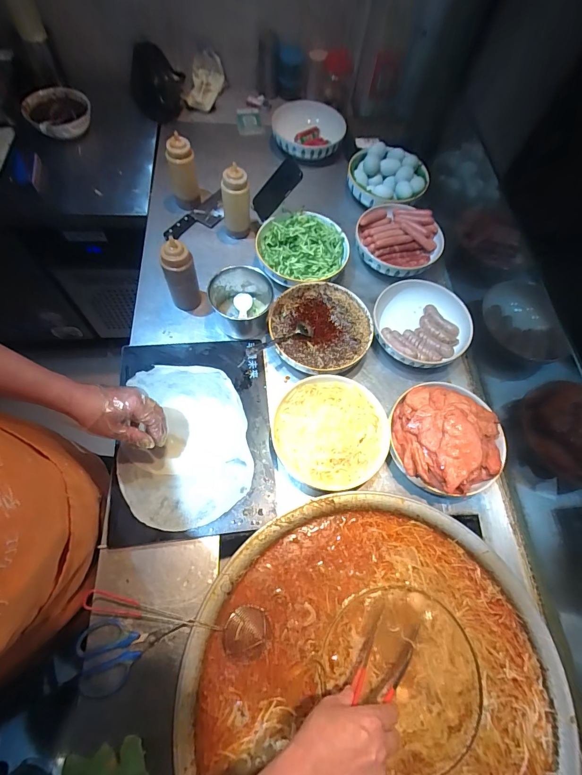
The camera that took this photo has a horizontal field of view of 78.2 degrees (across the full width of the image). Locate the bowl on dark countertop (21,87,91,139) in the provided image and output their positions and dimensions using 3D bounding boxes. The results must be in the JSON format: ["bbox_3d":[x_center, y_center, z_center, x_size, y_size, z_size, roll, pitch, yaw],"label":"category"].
[{"bbox_3d":[-0.642,-0.754,1.000,0.173,0.074,0.156,-22,69,-14],"label":"bowl on dark countertop"}]

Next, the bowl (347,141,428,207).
[{"bbox_3d":[0.275,-0.609,1.016,0.207,0.078,0.227,-37,74,-19],"label":"bowl"}]

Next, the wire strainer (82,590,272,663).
[{"bbox_3d":[-0.182,0.369,0.579,0.300,0.048,0.071,9,68,7],"label":"wire strainer"}]

